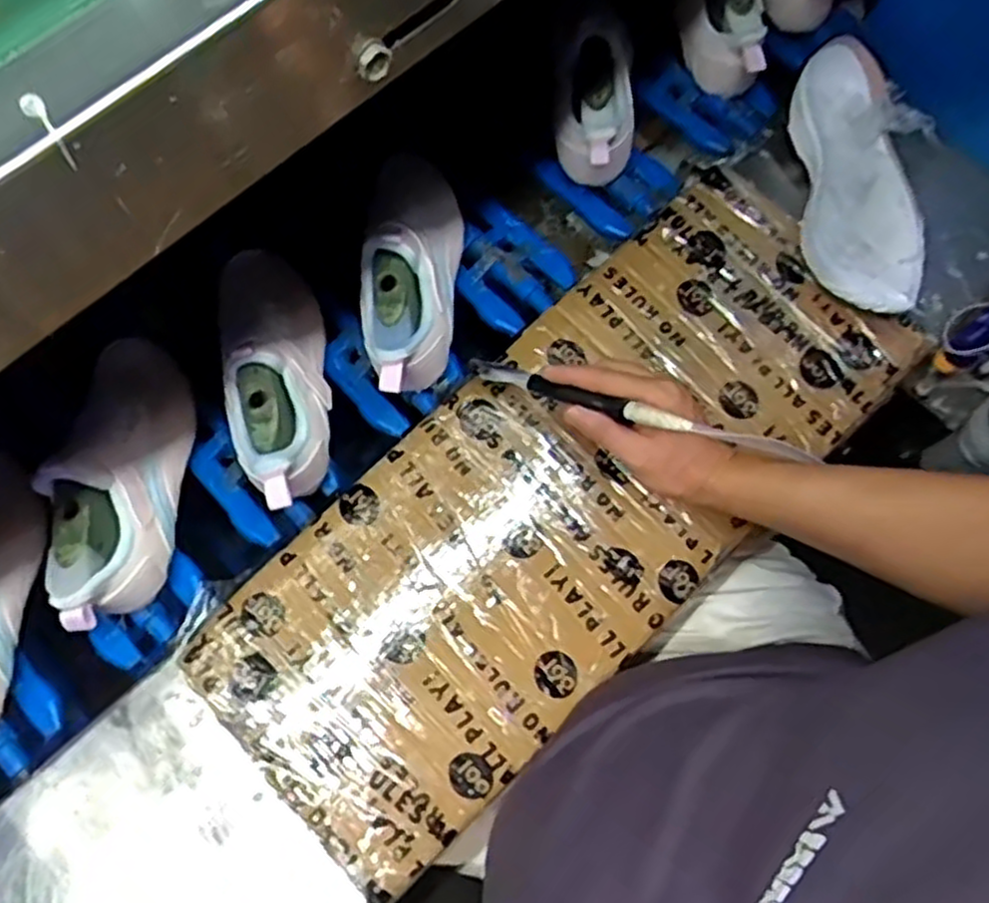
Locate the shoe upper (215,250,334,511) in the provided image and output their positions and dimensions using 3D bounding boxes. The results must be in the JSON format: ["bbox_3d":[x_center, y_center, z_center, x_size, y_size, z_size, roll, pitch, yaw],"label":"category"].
[{"bbox_3d":[-0.176,-0.066,0.614,0.072,0.095,0.222,-9,73,-3],"label":"shoe upper"}]

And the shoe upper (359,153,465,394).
[{"bbox_3d":[-0.069,-0.153,0.641,0.082,0.088,0.223,-3,73,-1],"label":"shoe upper"}]

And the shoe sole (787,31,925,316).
[{"bbox_3d":[0.319,-0.236,0.671,0.103,0.037,0.241,0,73,0],"label":"shoe sole"}]

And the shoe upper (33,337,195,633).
[{"bbox_3d":[-0.291,0.017,0.593,0.074,0.089,0.230,-2,59,-1],"label":"shoe upper"}]

